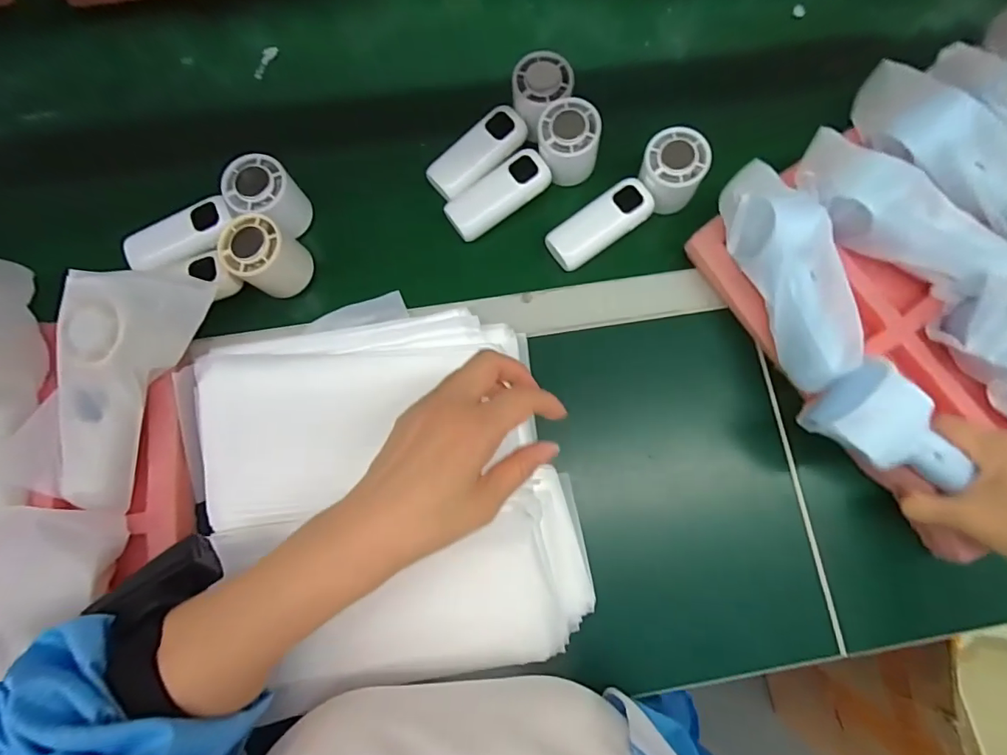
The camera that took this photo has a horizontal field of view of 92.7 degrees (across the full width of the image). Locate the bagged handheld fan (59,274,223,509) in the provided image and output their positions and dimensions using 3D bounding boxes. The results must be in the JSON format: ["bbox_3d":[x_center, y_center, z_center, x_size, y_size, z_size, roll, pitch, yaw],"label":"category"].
[{"bbox_3d":[-0.283,0.003,0.354,0.078,0.050,0.174,18,93,3],"label":"bagged handheld fan"}]

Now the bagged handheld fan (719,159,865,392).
[{"bbox_3d":[0.236,-0.086,0.388,0.069,0.046,0.180,-18,80,-3],"label":"bagged handheld fan"}]

